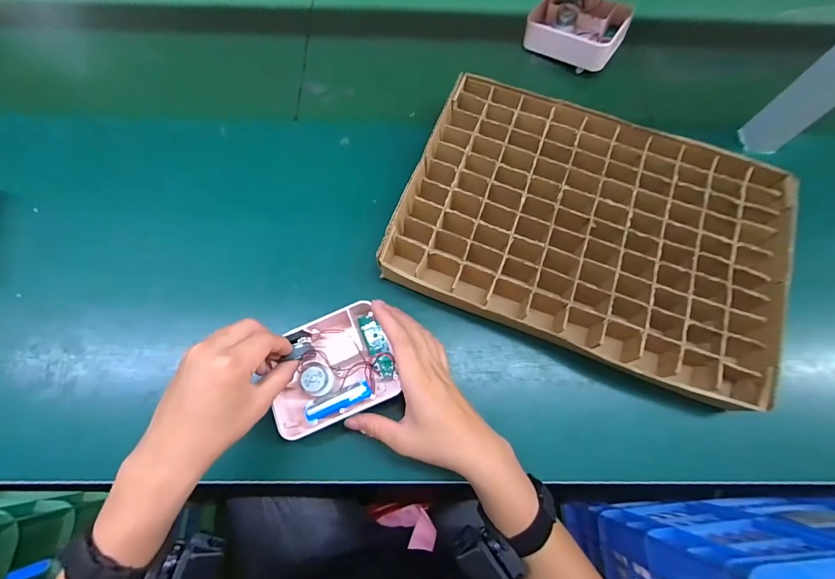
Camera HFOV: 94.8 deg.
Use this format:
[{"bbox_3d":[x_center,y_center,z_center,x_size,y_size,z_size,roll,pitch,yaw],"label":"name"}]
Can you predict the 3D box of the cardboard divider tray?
[{"bbox_3d":[0.197,-0.071,0.454,0.412,0.059,0.292,22,72,6],"label":"cardboard divider tray"}]

